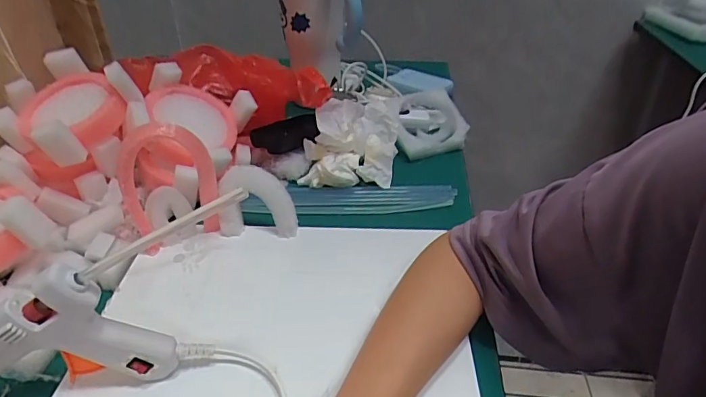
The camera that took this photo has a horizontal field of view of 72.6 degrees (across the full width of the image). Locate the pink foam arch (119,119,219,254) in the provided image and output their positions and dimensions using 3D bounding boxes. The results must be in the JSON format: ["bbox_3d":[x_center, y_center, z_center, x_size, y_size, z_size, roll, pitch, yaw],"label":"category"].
[{"bbox_3d":[-0.166,-0.012,0.436,0.081,0.130,0.023,-17,38,-22],"label":"pink foam arch"}]

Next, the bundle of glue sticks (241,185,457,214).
[{"bbox_3d":[-0.003,0.001,0.541,0.233,0.018,0.045,-1,35,-1],"label":"bundle of glue sticks"}]

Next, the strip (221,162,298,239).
[{"bbox_3d":[-0.093,0.004,0.475,0.076,0.066,0.026,2,35,3],"label":"strip"}]

